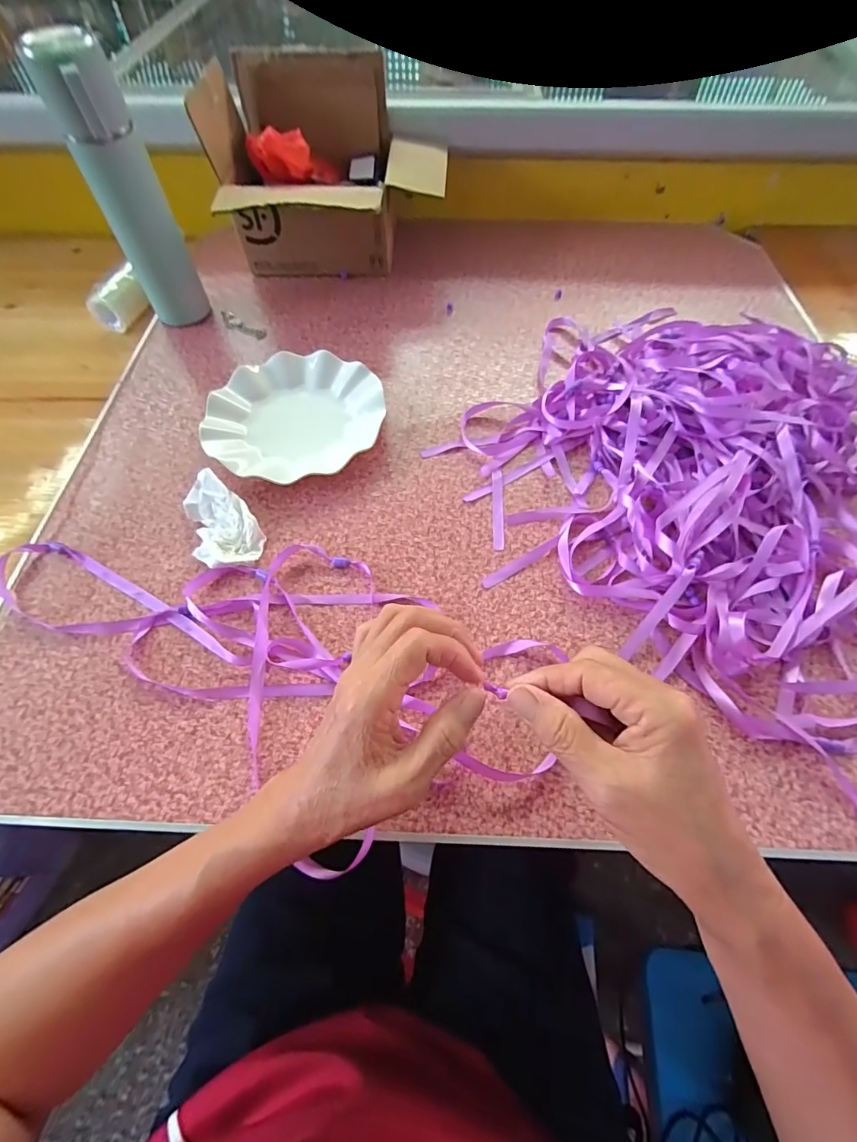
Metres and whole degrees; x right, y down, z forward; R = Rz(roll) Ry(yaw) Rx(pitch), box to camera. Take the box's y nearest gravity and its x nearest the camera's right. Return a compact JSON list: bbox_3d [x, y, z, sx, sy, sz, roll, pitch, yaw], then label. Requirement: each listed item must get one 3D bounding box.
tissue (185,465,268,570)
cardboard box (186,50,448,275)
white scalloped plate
[{"bbox_3d":[-0.194,-0.045,0.423,0.058,0.028,0.092,-30,65,-15],"label":"tissue"},{"bbox_3d":[-0.122,-0.504,0.595,0.271,0.185,0.211,-5,61,-3],"label":"cardboard box"},{"bbox_3d":[-0.141,-0.163,0.489,0.182,0.027,0.165,-19,63,-10],"label":"white scalloped plate"}]

